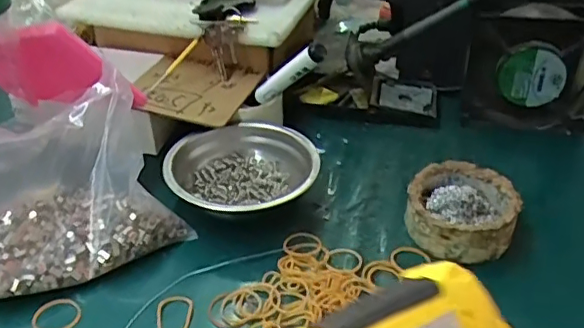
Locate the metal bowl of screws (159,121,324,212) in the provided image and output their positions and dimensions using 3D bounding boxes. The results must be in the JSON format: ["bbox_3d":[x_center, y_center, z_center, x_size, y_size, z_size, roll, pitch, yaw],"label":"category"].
[{"bbox_3d":[-0.041,0.010,0.488,0.125,0.041,0.128,0,35,0],"label":"metal bowl of screws"}]

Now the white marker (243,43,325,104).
[{"bbox_3d":[-0.007,-0.082,0.539,0.106,0.020,0.018,-30,9,45],"label":"white marker"}]

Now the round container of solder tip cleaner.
[{"bbox_3d":[0.132,0.037,0.447,0.078,0.043,0.080,0,35,0],"label":"round container of solder tip cleaner"}]

